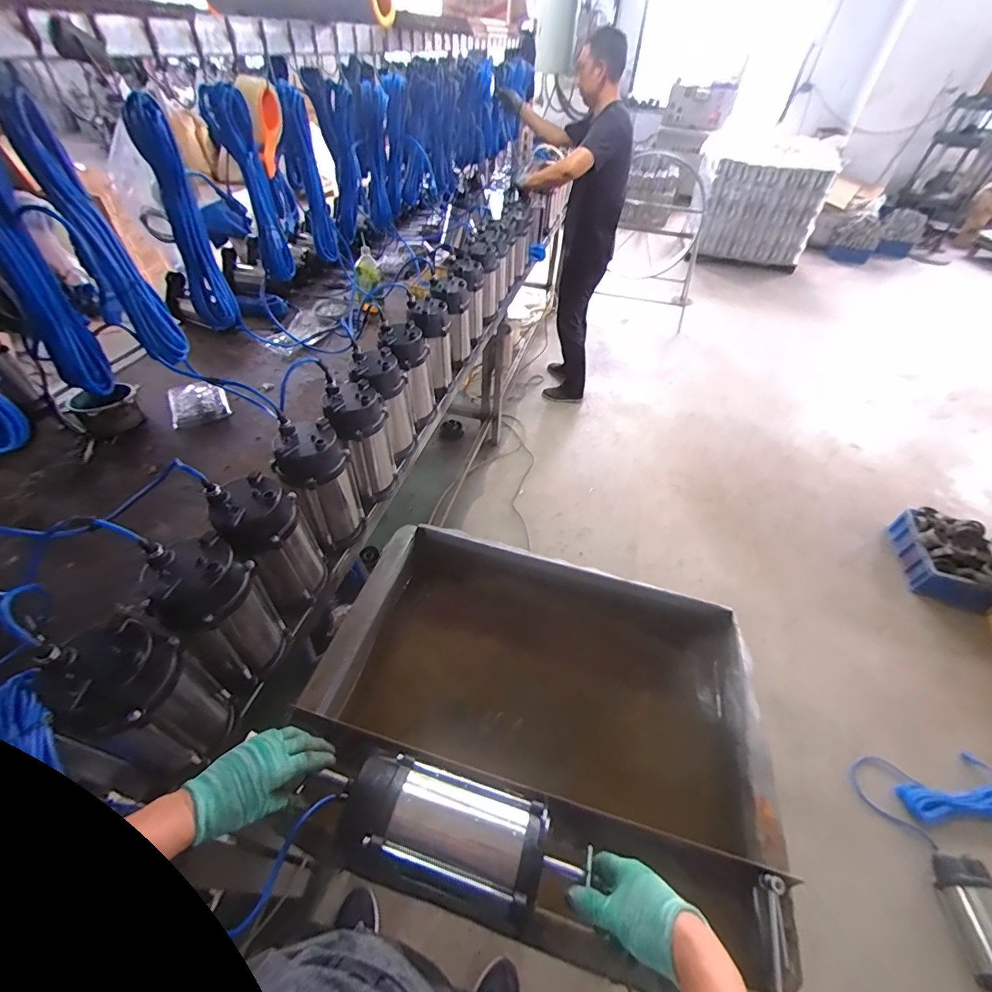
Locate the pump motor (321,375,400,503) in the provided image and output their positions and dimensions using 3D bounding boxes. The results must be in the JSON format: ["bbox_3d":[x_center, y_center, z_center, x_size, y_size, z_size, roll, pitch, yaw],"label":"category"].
[{"bbox_3d":[-0.288,-0.112,0.973,0.111,0.252,0.108,-17,50,-18],"label":"pump motor"}]

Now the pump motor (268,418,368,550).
[{"bbox_3d":[-0.342,-0.016,0.876,0.115,0.252,0.100,-33,56,-29],"label":"pump motor"}]

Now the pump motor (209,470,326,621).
[{"bbox_3d":[-0.385,0.091,0.774,0.124,0.251,0.104,-29,55,-27],"label":"pump motor"}]

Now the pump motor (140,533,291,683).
[{"bbox_3d":[-0.421,0.188,0.690,0.110,0.282,0.118,1,47,-2],"label":"pump motor"}]

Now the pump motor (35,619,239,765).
[{"bbox_3d":[-0.453,0.273,0.592,0.112,0.265,0.107,1,47,-2],"label":"pump motor"}]

